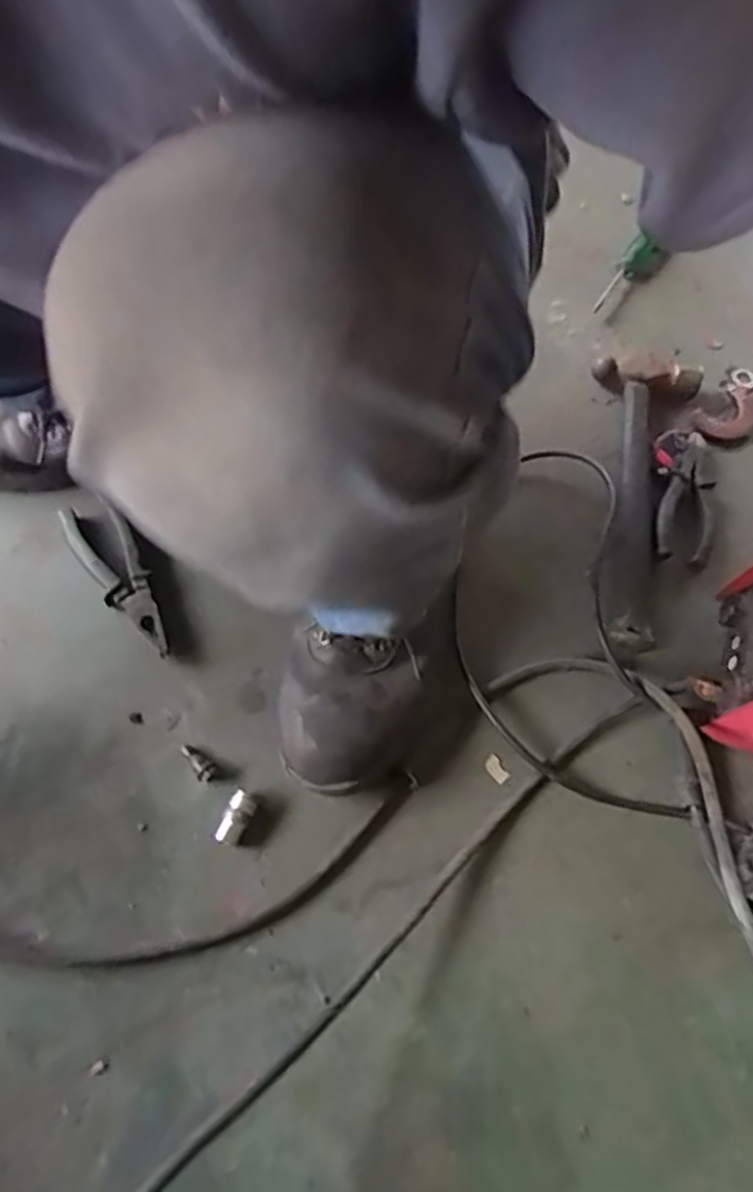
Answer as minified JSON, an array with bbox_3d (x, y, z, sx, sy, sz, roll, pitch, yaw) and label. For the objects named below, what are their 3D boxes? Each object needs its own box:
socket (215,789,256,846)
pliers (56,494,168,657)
[{"bbox_3d":[-0.107,0.169,0.536,0.019,0.014,0.039,26,65,9],"label":"socket"},{"bbox_3d":[-0.227,-0.019,0.625,0.051,0.015,0.173,-30,69,-17],"label":"pliers"}]

